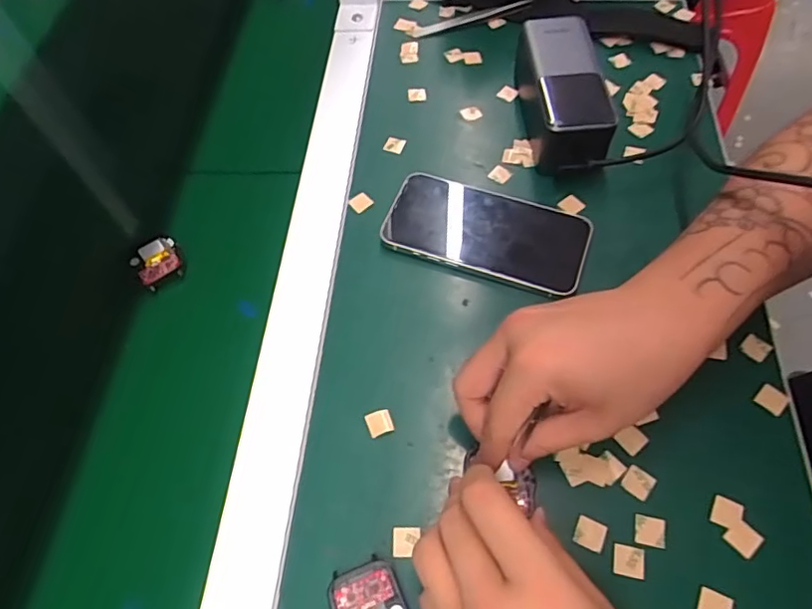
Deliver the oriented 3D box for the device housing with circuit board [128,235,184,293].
[{"bbox_3d":[-0.187,-0.033,0.419,0.034,0.011,0.045,-33,64,-14],"label":"device housing with circuit board"}]

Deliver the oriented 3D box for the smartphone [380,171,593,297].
[{"bbox_3d":[0.060,-0.054,0.415,0.144,0.013,0.075,17,63,13],"label":"smartphone"}]

